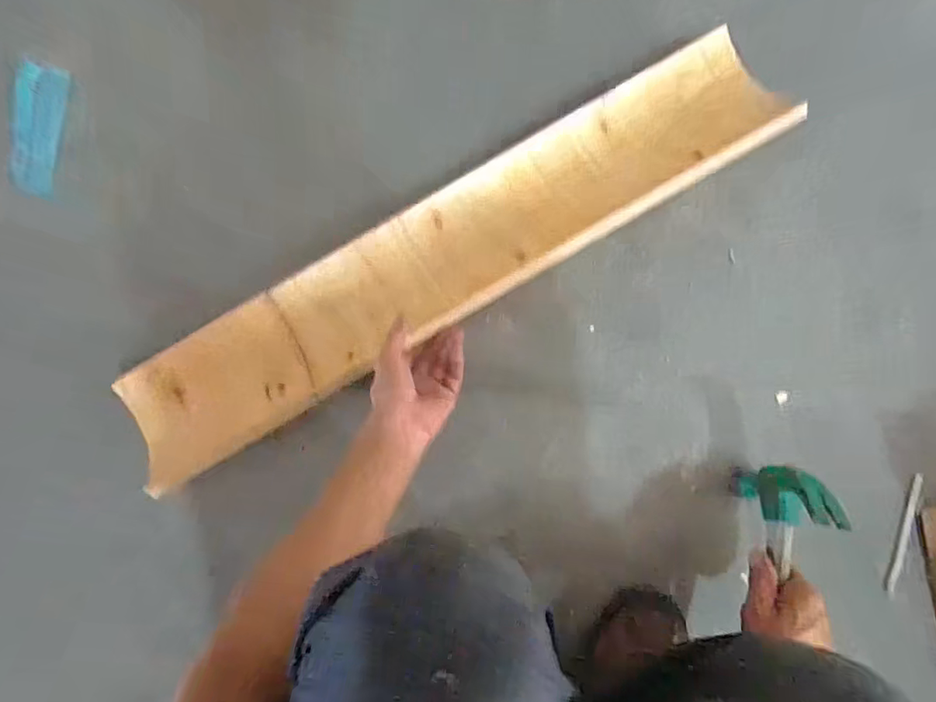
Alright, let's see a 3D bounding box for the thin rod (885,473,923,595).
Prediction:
[{"bbox_3d":[0.453,0.188,0.550,0.010,0.004,0.124,21,85,3],"label":"thin rod"}]

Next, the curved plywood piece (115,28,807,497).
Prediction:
[{"bbox_3d":[-0.026,-0.114,0.581,0.786,0.053,0.155,-31,85,-1],"label":"curved plywood piece"}]

